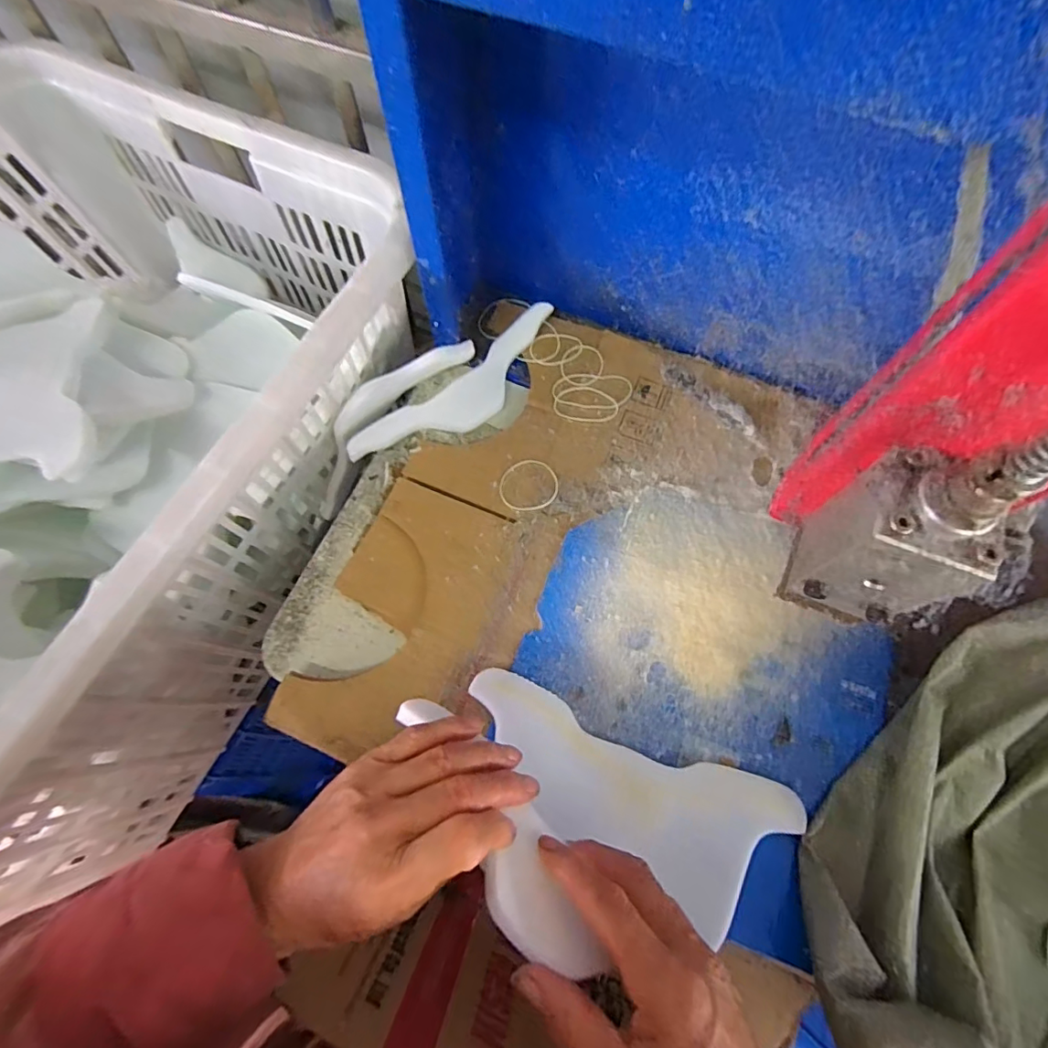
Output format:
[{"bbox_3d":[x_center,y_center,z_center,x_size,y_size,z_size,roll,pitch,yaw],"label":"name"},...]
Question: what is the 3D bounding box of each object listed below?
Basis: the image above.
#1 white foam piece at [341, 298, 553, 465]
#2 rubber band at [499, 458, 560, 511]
[{"bbox_3d":[-0.061,-0.132,0.543,0.250,0.016,0.062,-39,99,-8],"label":"white foam piece"},{"bbox_3d":[0.004,-0.039,0.507,0.056,0.004,0.054,0,70,0],"label":"rubber band"}]

